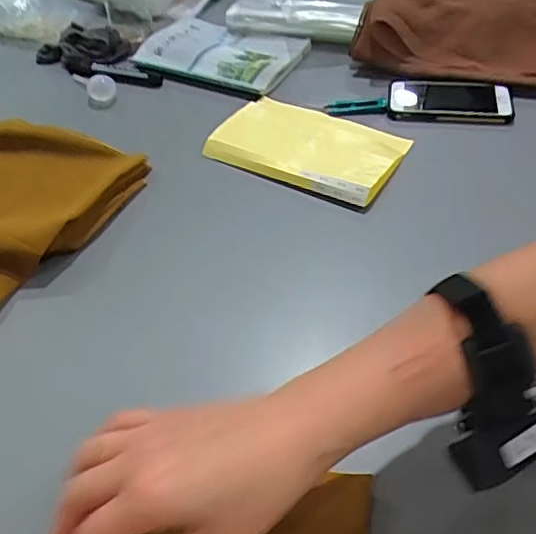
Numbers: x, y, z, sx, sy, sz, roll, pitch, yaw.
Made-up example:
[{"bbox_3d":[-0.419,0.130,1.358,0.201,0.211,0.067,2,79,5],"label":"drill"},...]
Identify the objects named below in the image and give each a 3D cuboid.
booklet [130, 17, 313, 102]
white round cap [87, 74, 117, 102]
[{"bbox_3d":[-0.065,-0.274,0.734,0.202,0.018,0.133,24,54,24],"label":"booklet"},{"bbox_3d":[-0.204,-0.221,0.700,0.034,0.023,0.036,-2,48,3],"label":"white round cap"}]

